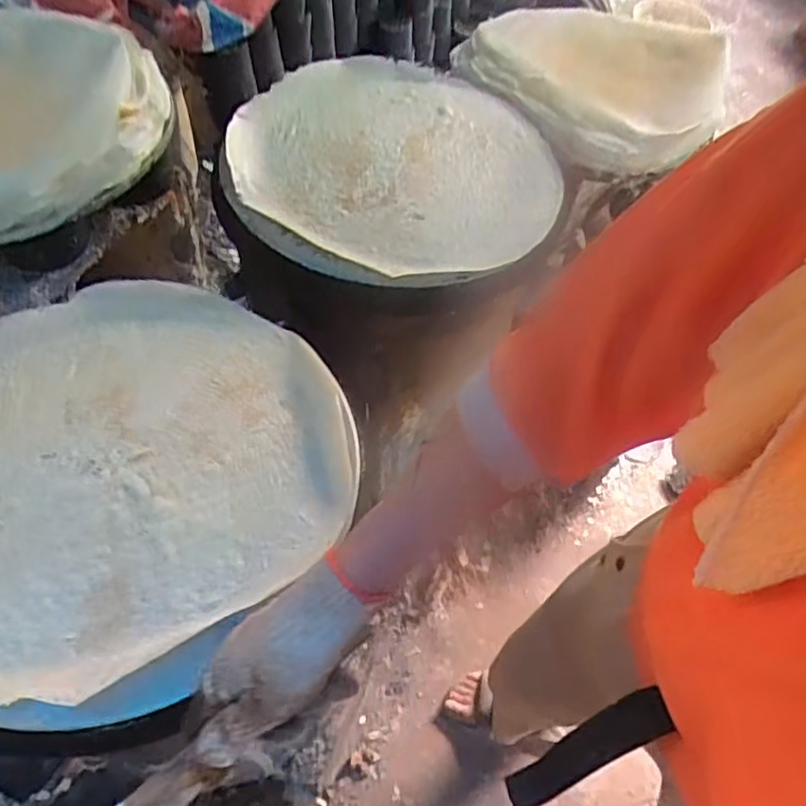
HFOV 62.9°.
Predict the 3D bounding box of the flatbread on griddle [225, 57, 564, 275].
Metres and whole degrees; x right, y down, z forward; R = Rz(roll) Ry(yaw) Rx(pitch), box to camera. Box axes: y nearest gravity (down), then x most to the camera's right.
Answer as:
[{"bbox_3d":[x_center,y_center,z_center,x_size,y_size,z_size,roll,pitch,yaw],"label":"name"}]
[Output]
[{"bbox_3d":[0.004,-0.256,0.713,0.341,0.034,0.300,-22,71,-18],"label":"flatbread on griddle"}]

